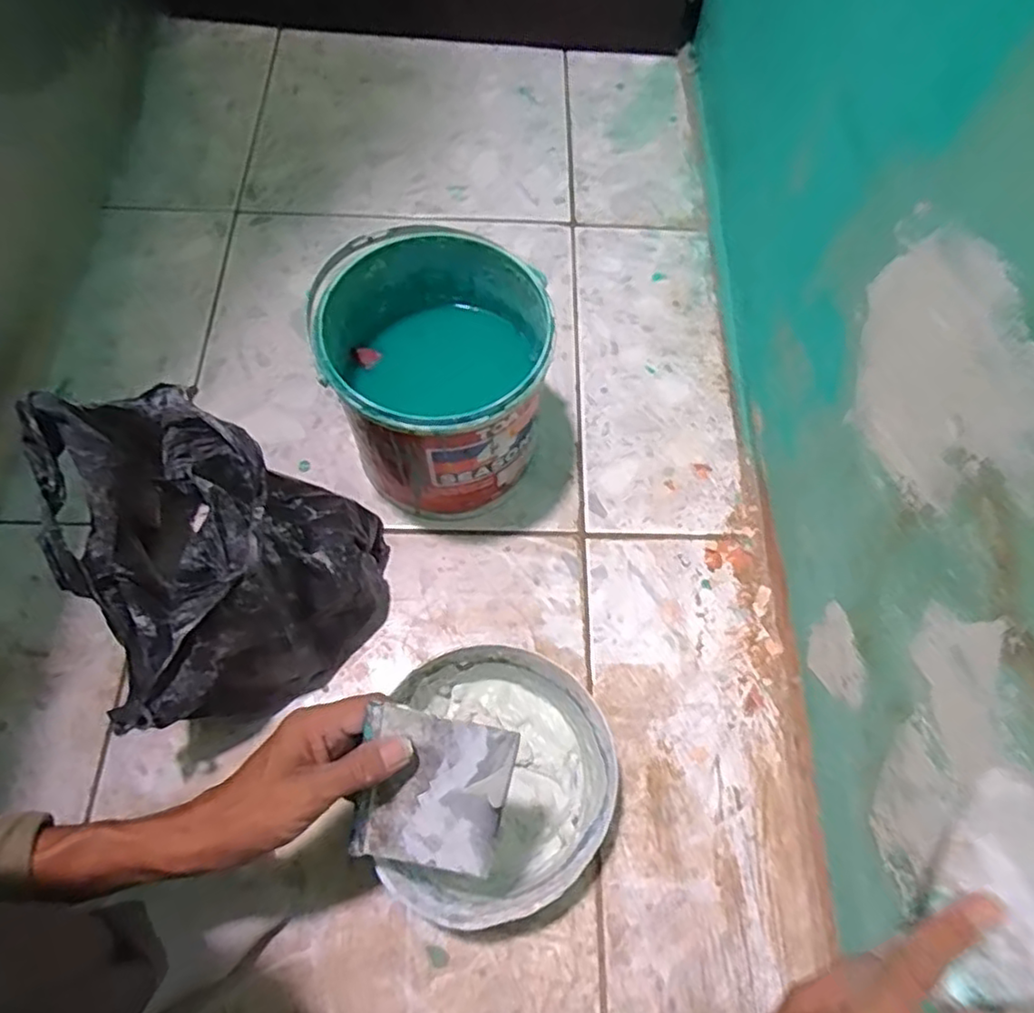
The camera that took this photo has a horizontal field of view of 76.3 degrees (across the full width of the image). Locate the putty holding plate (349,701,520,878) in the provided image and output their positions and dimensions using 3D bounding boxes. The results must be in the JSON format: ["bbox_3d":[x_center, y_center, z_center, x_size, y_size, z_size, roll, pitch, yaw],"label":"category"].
[{"bbox_3d":[-0.051,0.178,0.404,0.086,0.004,0.116,12,110,-1],"label":"putty holding plate"}]

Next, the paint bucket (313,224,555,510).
[{"bbox_3d":[-0.070,-0.107,0.593,0.175,0.187,0.182,0,66,-1],"label":"paint bucket"}]

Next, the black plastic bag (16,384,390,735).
[{"bbox_3d":[-0.214,0.028,0.512,0.187,0.220,0.232,-13,67,-7],"label":"black plastic bag"}]

